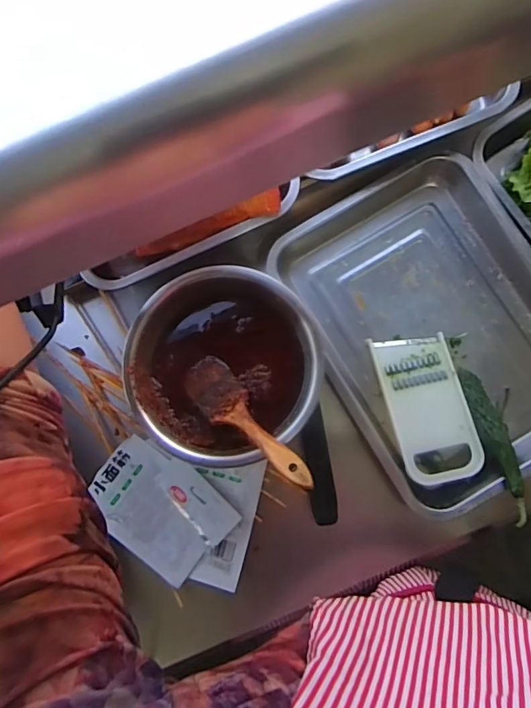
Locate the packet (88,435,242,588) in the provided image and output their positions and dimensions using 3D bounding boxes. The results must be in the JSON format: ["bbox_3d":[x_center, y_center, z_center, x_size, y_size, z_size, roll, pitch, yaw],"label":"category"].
[{"bbox_3d":[-0.116,0.164,0.532,0.146,0.018,0.103,43,87,8],"label":"packet"}]

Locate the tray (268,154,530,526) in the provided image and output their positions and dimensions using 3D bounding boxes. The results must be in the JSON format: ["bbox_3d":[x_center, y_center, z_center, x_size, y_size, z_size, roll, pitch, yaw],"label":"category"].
[{"bbox_3d":[0.189,-0.026,0.543,0.256,0.043,0.357,-30,81,0],"label":"tray"}]

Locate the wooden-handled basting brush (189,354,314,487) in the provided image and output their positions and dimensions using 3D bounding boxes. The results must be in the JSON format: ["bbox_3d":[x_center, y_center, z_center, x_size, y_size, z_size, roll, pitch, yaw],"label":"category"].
[{"bbox_3d":[-0.019,0.066,0.478,0.046,0.012,0.179,-47,56,-3],"label":"wooden-handled basting brush"}]

